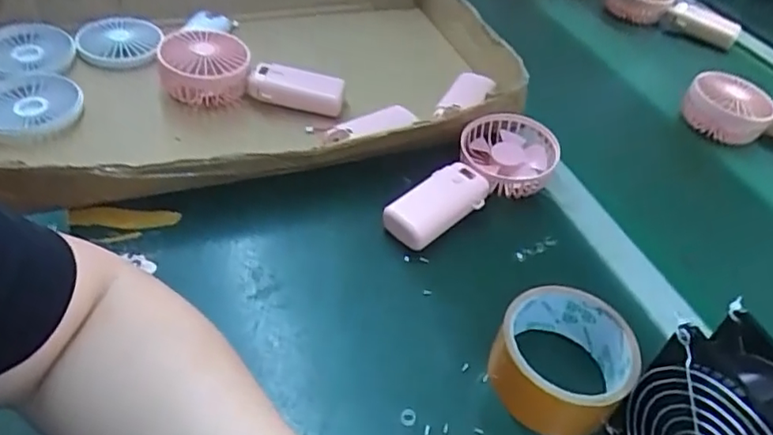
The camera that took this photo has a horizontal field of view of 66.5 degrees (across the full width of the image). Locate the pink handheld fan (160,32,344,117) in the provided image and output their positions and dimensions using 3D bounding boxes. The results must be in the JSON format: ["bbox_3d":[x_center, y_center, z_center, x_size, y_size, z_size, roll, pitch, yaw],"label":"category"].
[{"bbox_3d":[-0.131,-0.138,0.581,0.175,0.055,0.069,6,43,-1],"label":"pink handheld fan"}]

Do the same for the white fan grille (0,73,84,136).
[{"bbox_3d":[-0.326,-0.101,0.538,0.087,0.021,0.083,-18,49,-24],"label":"white fan grille"}]

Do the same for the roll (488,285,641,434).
[{"bbox_3d":[0.117,0.098,0.394,0.084,0.056,0.090,4,43,-4],"label":"roll"}]

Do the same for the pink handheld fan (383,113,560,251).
[{"bbox_3d":[0.083,-0.031,0.523,0.086,0.035,0.189,30,48,23],"label":"pink handheld fan"}]

